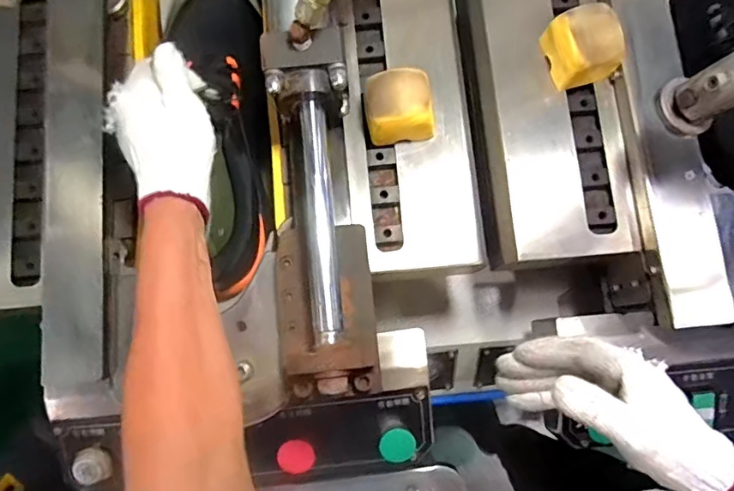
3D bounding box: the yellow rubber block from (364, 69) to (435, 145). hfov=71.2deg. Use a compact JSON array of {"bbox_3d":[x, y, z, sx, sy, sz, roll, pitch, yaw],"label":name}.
[{"bbox_3d":[0.032,-0.133,0.507,0.066,0.049,0.066,-9,80,-2],"label":"yellow rubber block"}]

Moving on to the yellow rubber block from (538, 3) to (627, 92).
[{"bbox_3d":[0.218,-0.200,0.516,0.059,0.055,0.068,-19,80,-3],"label":"yellow rubber block"}]

